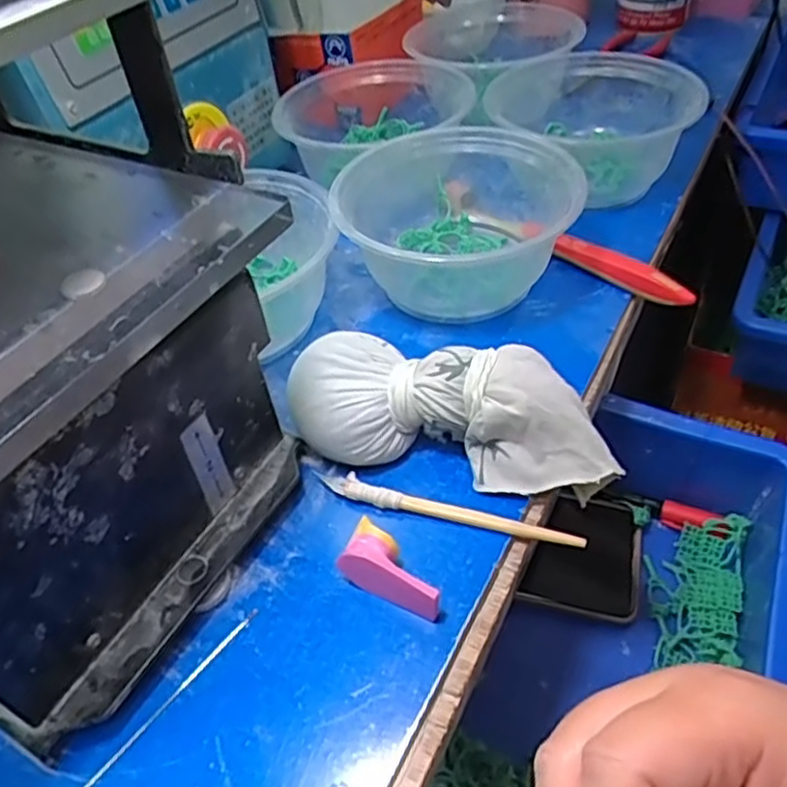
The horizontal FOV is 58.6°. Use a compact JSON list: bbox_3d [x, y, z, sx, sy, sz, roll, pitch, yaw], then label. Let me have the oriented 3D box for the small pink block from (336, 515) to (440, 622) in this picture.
[{"bbox_3d":[0.001,0.071,0.279,0.041,0.021,0.019,18,51,24],"label":"small pink block"}]

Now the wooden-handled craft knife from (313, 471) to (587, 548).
[{"bbox_3d":[0.021,0.051,0.304,0.118,0.009,0.012,13,48,19],"label":"wooden-handled craft knife"}]

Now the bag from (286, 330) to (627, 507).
[{"bbox_3d":[0.025,0.009,0.316,0.141,0.049,0.048,5,46,13],"label":"bag"}]

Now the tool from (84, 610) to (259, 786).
[{"bbox_3d":[-0.083,0.113,0.262,0.004,0.004,0.086,28,55,30],"label":"tool"}]

